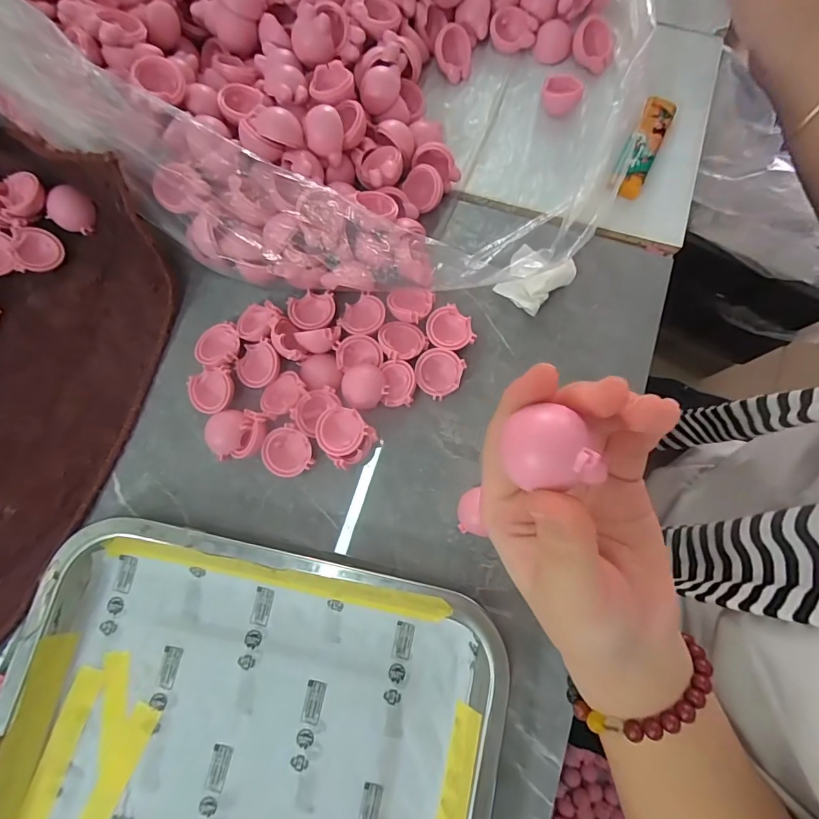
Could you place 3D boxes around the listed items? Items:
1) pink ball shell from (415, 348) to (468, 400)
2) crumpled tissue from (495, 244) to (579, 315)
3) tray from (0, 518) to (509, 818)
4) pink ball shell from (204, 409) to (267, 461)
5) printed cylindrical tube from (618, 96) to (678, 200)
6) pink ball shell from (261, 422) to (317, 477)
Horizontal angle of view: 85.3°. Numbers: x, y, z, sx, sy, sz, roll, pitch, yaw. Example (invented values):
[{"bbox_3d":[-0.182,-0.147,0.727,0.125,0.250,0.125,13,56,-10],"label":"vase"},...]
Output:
[{"bbox_3d":[0.019,-0.022,0.284,0.028,0.015,0.030,0,78,1],"label":"pink ball shell"},{"bbox_3d":[0.084,-0.089,0.296,0.040,0.018,0.045,39,81,8],"label":"crumpled tissue"},{"bbox_3d":[-0.103,0.249,0.220,0.258,0.022,0.346,12,78,3],"label":"tray"},{"bbox_3d":[-0.107,0.015,0.275,0.039,0.020,0.030,0,78,1],"label":"pink ball shell"},{"bbox_3d":[0.167,-0.185,0.319,0.021,0.016,0.081,23,79,5],"label":"printed cylindrical tube"},{"bbox_3d":[-0.075,0.027,0.274,0.029,0.019,0.029,0,78,1],"label":"pink ball shell"}]

